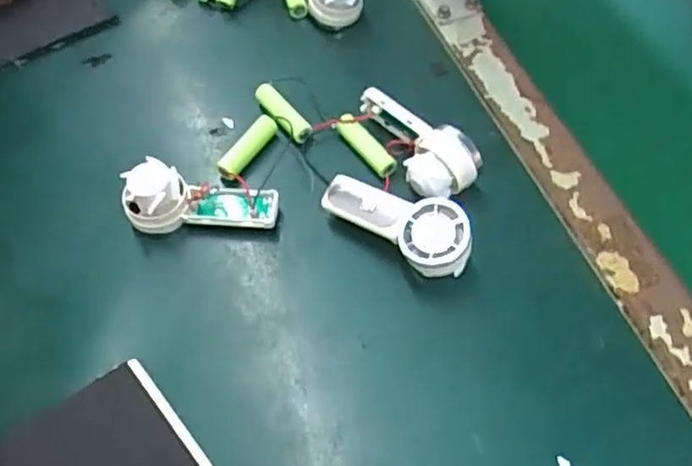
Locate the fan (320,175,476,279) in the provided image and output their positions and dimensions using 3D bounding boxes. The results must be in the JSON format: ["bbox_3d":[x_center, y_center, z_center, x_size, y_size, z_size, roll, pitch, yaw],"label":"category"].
[{"bbox_3d":[0.033,-0.009,0.393,0.094,0.037,0.040,35,90,31],"label":"fan"}]

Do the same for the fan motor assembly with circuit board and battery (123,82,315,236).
[{"bbox_3d":[-0.070,-0.038,0.412,0.077,0.033,0.127,38,67,21],"label":"fan motor assembly with circuit board and battery"}]

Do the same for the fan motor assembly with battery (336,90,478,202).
[{"bbox_3d":[0.034,-0.053,0.417,0.100,0.040,0.044,36,67,20],"label":"fan motor assembly with battery"}]

